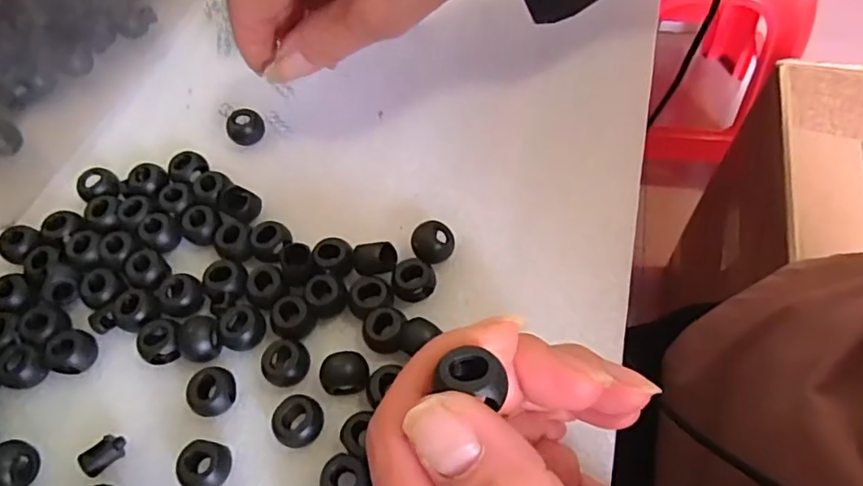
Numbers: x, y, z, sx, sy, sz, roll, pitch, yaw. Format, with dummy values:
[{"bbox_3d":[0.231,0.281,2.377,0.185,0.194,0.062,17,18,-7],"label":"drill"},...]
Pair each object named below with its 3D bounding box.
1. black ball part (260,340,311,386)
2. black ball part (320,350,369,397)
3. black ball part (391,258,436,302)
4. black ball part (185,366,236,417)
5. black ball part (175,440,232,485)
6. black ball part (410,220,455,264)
[{"bbox_3d":[-0.059,0.050,0.233,0.019,0.013,0.017,4,58,7],"label":"black ball part"},{"bbox_3d":[-0.034,0.053,0.227,0.019,0.016,0.014,-9,57,-1],"label":"black ball part"},{"bbox_3d":[-0.008,0.017,0.246,0.018,0.014,0.016,-2,58,3],"label":"black ball part"},{"bbox_3d":[-0.088,0.060,0.229,0.017,0.010,0.019,-10,57,-2],"label":"black ball part"},{"bbox_3d":[-0.085,0.084,0.215,0.017,0.014,0.018,-2,58,3],"label":"black ball part"},{"bbox_3d":[0.000,0.001,0.255,0.018,0.013,0.018,-7,57,0],"label":"black ball part"}]

